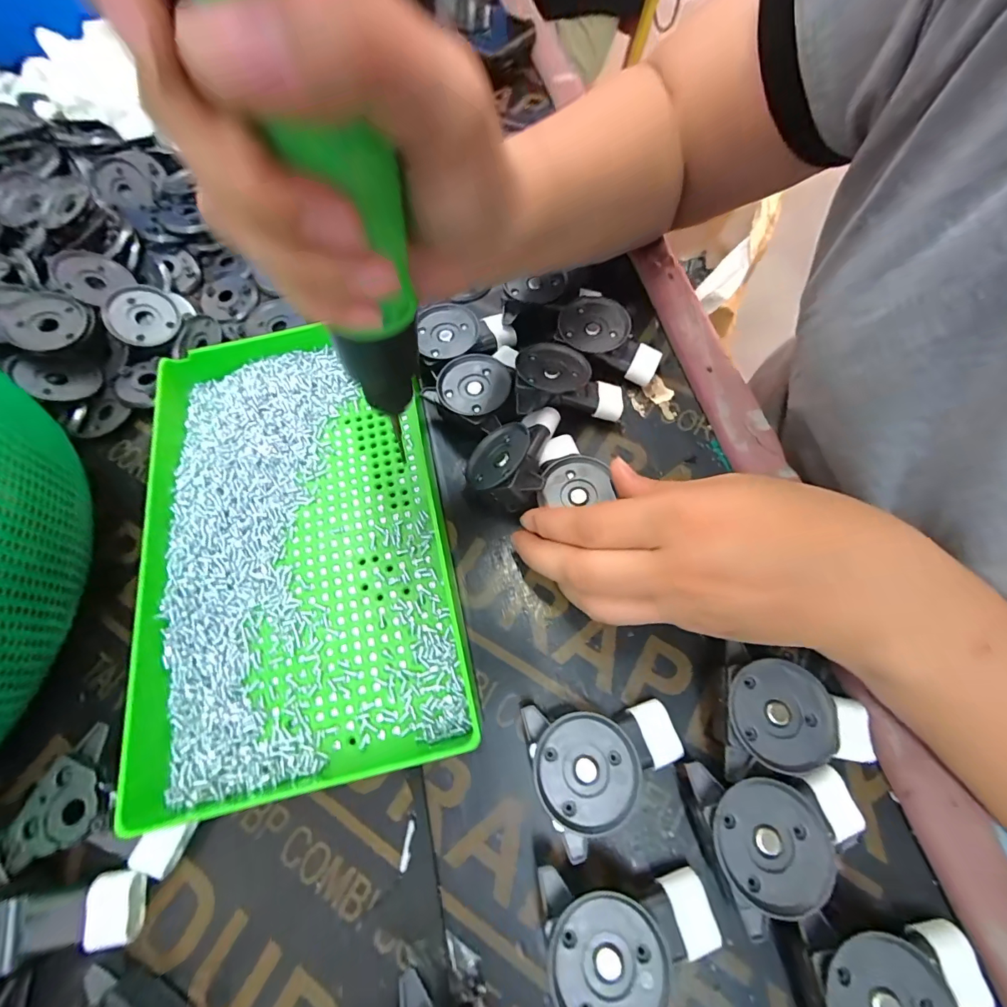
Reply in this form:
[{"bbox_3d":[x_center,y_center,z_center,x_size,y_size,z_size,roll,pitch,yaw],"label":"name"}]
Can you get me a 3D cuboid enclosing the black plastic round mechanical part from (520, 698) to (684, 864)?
[{"bbox_3d":[0.046,0.111,0.188,0.065,0.028,0.048,-13,68,-2],"label":"black plastic round mechanical part"}]

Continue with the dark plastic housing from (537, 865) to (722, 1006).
[{"bbox_3d":[0.049,0.167,0.164,0.065,0.031,0.042,-4,68,1],"label":"dark plastic housing"}]

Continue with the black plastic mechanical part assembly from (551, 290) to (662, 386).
[{"bbox_3d":[0.067,-0.104,0.273,0.064,0.024,0.043,19,71,10],"label":"black plastic mechanical part assembly"}]

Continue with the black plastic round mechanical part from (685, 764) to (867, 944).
[{"bbox_3d":[0.109,0.128,0.175,0.059,0.027,0.048,-22,69,-6],"label":"black plastic round mechanical part"}]

